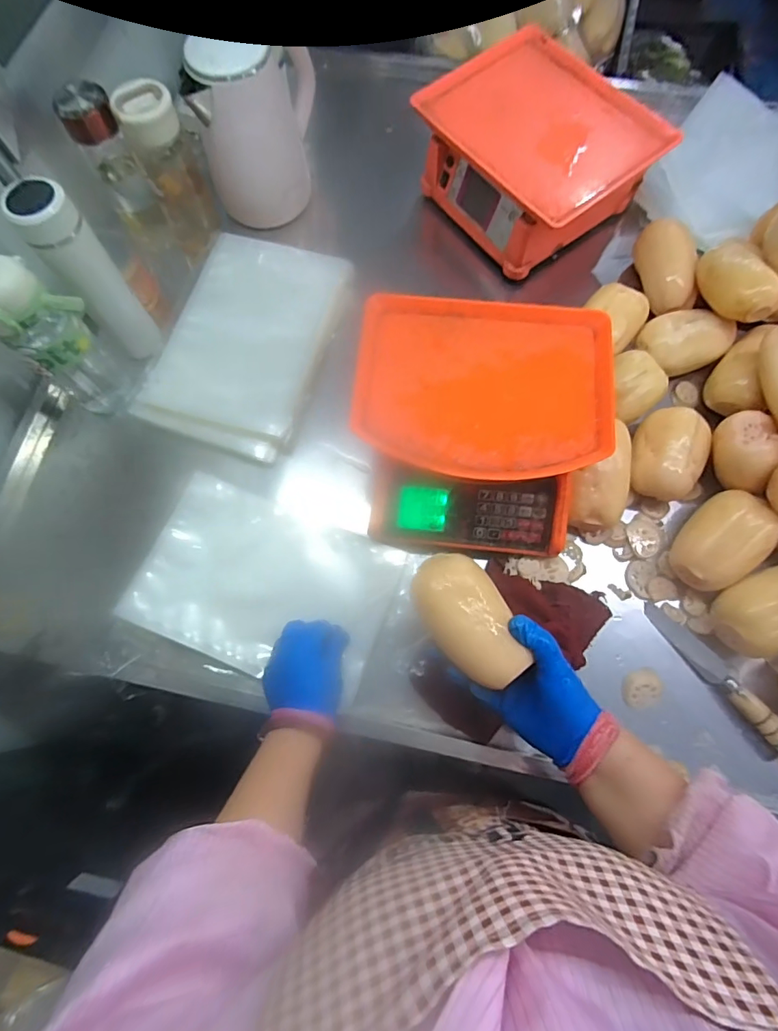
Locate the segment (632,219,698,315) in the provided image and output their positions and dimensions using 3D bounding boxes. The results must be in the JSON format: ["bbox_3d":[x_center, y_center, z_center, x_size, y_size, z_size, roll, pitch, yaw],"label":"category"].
[{"bbox_3d":[0.401,-0.353,0.676,0.073,0.053,0.133,-8,73,0],"label":"segment"}]

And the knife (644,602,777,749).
[{"bbox_3d":[0.390,0.186,0.555,0.034,0.028,0.209,-34,75,-8],"label":"knife"}]

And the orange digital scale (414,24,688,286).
[{"bbox_3d":[0.215,-0.540,0.704,0.253,0.101,0.294,-33,75,-8],"label":"orange digital scale"}]

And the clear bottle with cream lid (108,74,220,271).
[{"bbox_3d":[-0.295,-0.465,0.660,0.077,0.204,0.070,-26,74,-6],"label":"clear bottle with cream lid"}]

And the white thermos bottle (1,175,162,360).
[{"bbox_3d":[-0.361,-0.288,0.589,0.066,0.214,0.061,-35,75,-8],"label":"white thermos bottle"}]

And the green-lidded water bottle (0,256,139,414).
[{"bbox_3d":[-0.405,-0.215,0.580,0.086,0.225,0.093,32,77,11],"label":"green-lidded water bottle"}]

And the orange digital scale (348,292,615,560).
[{"bbox_3d":[0.106,-0.106,0.582,0.288,0.115,0.280,4,74,3],"label":"orange digital scale"}]

